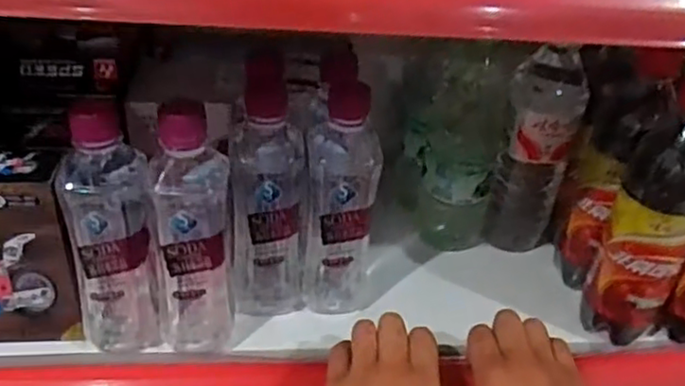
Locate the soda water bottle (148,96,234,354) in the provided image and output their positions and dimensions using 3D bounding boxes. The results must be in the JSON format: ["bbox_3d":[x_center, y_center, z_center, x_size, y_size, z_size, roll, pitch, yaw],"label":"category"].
[{"bbox_3d":[-0.106,0.039,0.475,0.053,0.174,0.047,-1,35,-7],"label":"soda water bottle"}]

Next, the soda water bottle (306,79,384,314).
[{"bbox_3d":[-0.001,0.013,0.512,0.053,0.174,0.055,0,35,-6],"label":"soda water bottle"}]

